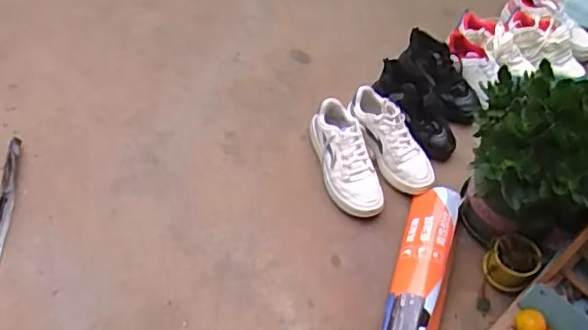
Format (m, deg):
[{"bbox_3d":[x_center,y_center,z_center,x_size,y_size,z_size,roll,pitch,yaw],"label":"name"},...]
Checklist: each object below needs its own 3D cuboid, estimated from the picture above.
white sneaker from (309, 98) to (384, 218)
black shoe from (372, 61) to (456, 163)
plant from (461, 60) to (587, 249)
[{"bbox_3d":[0.112,-0.013,1.354,0.104,0.094,0.268,-11,59,-12],"label":"white sneaker"},{"bbox_3d":[0.290,-0.140,1.420,0.119,0.100,0.272,-28,77,-19],"label":"black shoe"},{"bbox_3d":[0.470,-0.015,1.162,0.271,0.378,0.344,36,61,18],"label":"plant"}]

